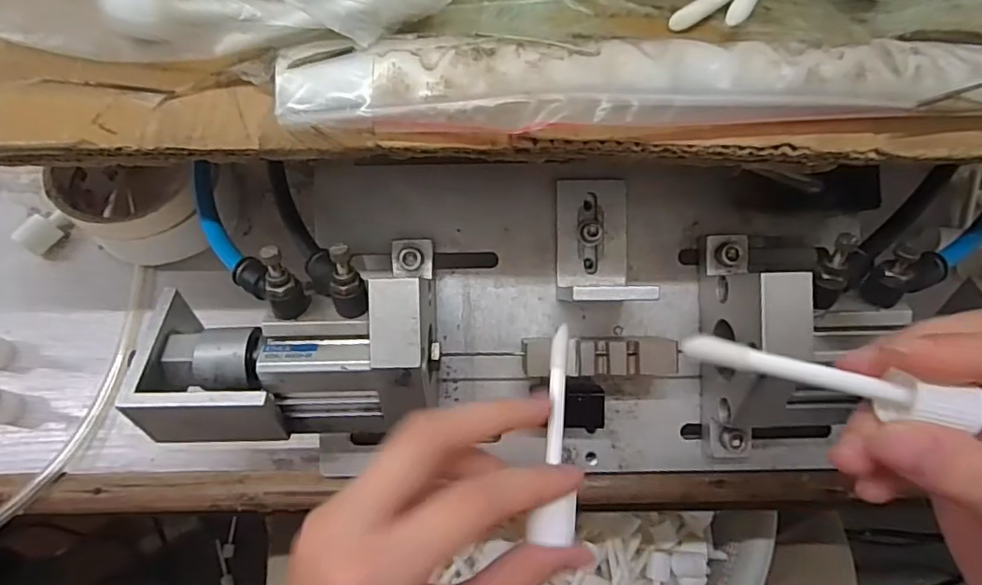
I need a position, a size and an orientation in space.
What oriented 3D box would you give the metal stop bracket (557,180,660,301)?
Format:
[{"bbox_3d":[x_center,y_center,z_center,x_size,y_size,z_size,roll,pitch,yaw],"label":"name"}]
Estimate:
[{"bbox_3d":[0.051,-0.026,0.260,0.041,0.063,0.063,-9,89,-1],"label":"metal stop bracket"}]

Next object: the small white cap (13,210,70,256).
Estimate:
[{"bbox_3d":[-0.272,-0.038,0.345,0.011,0.018,0.028,36,75,11],"label":"small white cap"}]

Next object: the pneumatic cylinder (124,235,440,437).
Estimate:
[{"bbox_3d":[-0.090,0.019,0.242,0.132,0.053,0.082,-3,72,-1],"label":"pneumatic cylinder"}]

